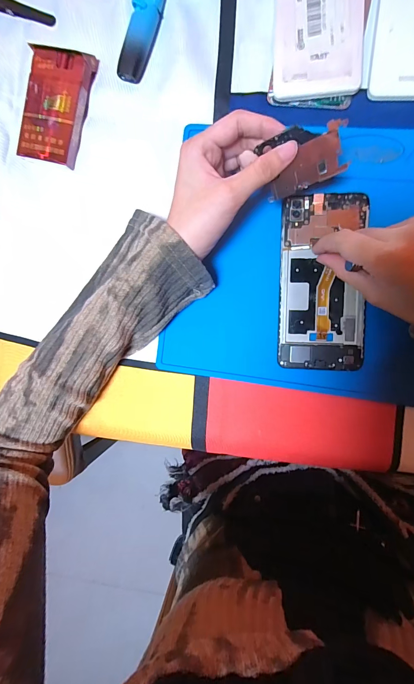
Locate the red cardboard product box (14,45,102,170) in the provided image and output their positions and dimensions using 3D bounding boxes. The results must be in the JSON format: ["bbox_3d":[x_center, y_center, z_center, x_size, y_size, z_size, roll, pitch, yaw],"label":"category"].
[{"bbox_3d":[-0.146,-0.225,0.293,0.057,0.017,0.100,16,94,8],"label":"red cardboard product box"}]

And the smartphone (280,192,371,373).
[{"bbox_3d":[0.100,-0.052,0.264,0.071,0.006,0.148,-1,92,9],"label":"smartphone"}]

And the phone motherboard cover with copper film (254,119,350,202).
[{"bbox_3d":[0.072,-0.137,0.226,0.058,0.004,0.043,-17,130,14],"label":"phone motherboard cover with copper film"}]

